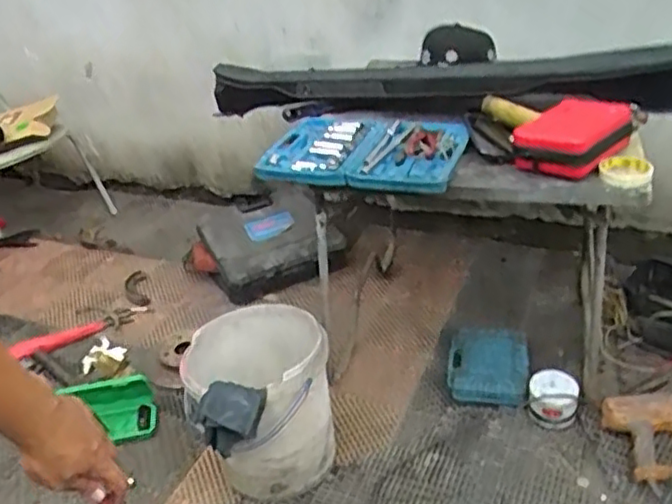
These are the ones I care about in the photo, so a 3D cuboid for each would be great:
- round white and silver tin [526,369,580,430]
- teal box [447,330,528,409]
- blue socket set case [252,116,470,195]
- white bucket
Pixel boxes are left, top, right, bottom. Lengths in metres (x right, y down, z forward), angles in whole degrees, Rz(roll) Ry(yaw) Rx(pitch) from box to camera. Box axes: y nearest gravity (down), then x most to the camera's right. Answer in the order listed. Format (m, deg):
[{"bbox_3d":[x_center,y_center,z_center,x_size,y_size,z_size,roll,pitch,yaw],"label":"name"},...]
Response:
[{"bbox_3d":[0.491,0.331,1.512,0.107,0.082,0.099,-5,32,3],"label":"round white and silver tin"},{"bbox_3d":[0.373,0.282,1.641,0.192,0.061,0.238,2,33,13],"label":"teal box"},{"bbox_3d":[0.050,-0.205,1.327,0.381,0.051,0.287,6,34,20],"label":"blue socket set case"},{"bbox_3d":[-0.158,0.322,1.419,0.306,0.313,0.316,-7,32,0],"label":"white bucket"}]

